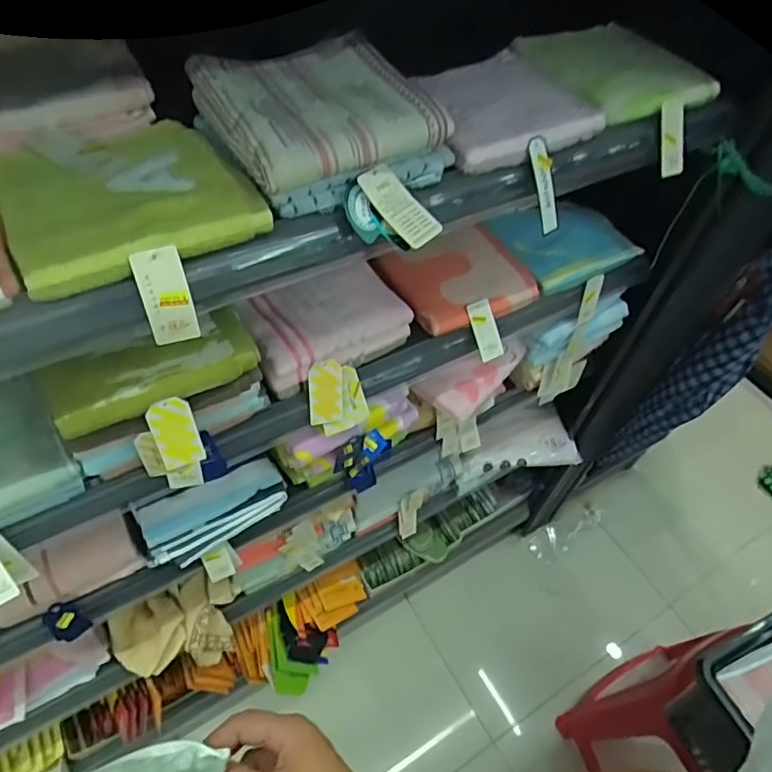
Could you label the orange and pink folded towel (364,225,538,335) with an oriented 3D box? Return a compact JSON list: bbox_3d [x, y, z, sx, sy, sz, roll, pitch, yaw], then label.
[{"bbox_3d":[0.105,-0.156,0.790,0.195,0.041,0.141,-22,57,-21],"label":"orange and pink folded towel"}]

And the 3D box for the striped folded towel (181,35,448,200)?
[{"bbox_3d":[-0.057,-0.254,0.514,0.185,0.041,0.158,-25,58,-23],"label":"striped folded towel"}]

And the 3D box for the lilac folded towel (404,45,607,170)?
[{"bbox_3d":[0.113,-0.297,0.594,0.175,0.030,0.159,-23,58,-22],"label":"lilac folded towel"}]

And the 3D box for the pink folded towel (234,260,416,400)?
[{"bbox_3d":[-0.071,-0.072,0.680,0.185,0.069,0.109,-22,57,-21],"label":"pink folded towel"}]

